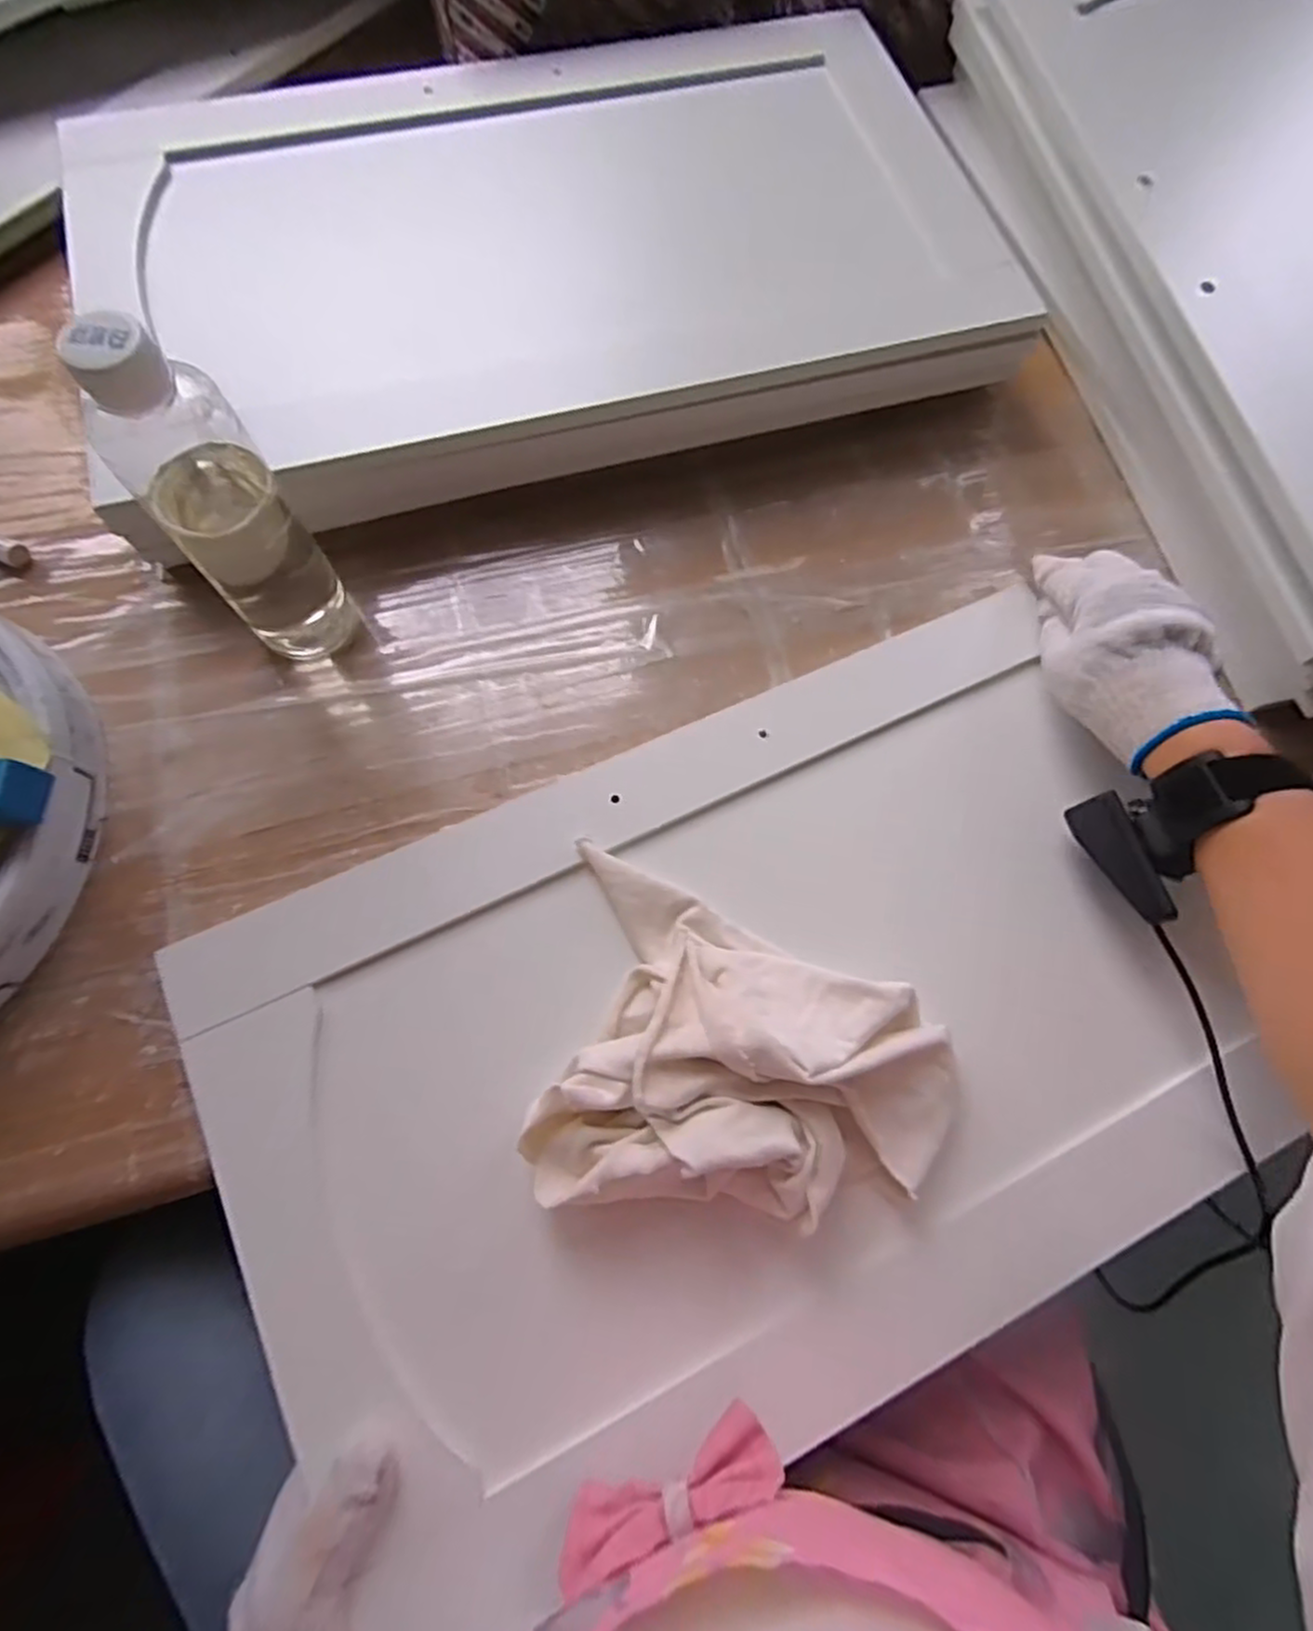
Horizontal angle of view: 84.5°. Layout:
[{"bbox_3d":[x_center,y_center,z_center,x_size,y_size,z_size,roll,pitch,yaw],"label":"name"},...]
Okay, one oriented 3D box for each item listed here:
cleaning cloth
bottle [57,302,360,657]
[{"bbox_3d":[0.045,0.114,0.347,0.197,0.061,0.162,13,71,3],"label":"cleaning cloth"},{"bbox_3d":[-0.215,-0.153,0.364,0.062,0.196,0.061,-37,76,-14],"label":"bottle"}]

